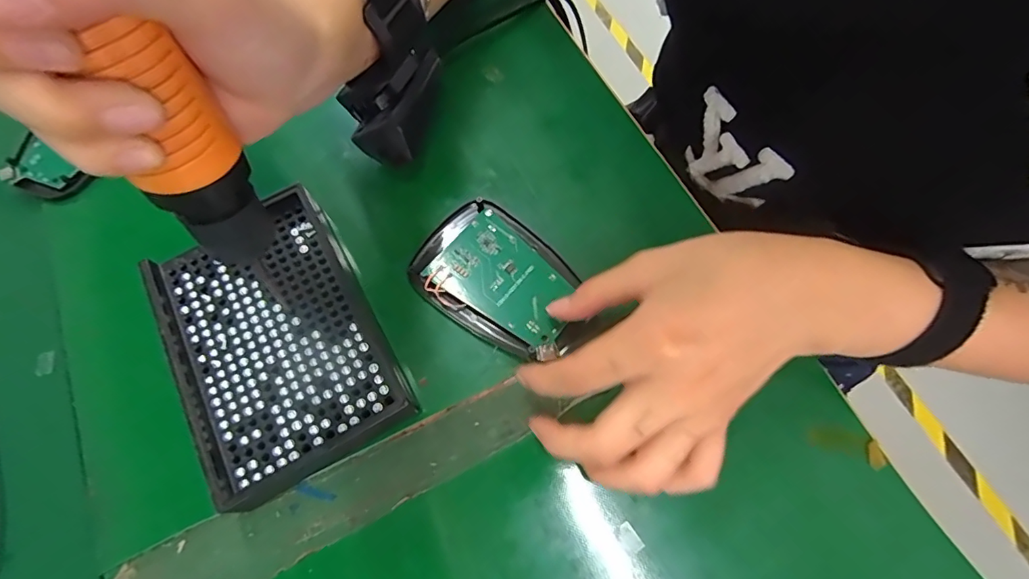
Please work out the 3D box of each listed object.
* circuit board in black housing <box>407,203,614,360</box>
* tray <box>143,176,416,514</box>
[{"bbox_3d":[-0.003,-0.004,0.257,0.101,0.012,0.063,35,73,14],"label":"circuit board in black housing"},{"bbox_3d":[-0.120,0.026,0.247,0.095,0.023,0.137,-29,70,-10],"label":"tray"}]

